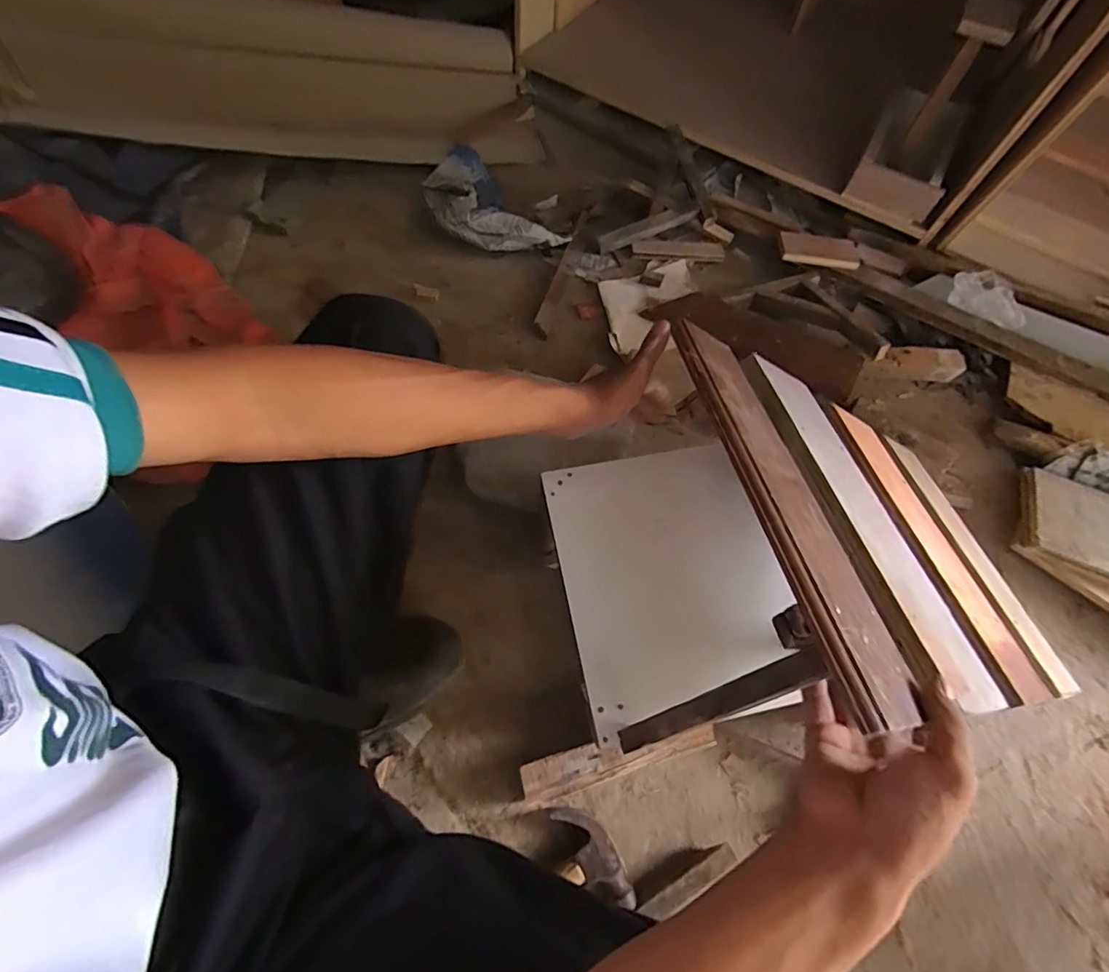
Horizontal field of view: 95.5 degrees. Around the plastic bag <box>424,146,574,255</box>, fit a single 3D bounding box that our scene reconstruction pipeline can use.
[{"bbox_3d":[-0.139,-0.534,0.972,0.178,0.057,0.311,-32,72,-15],"label":"plastic bag"}]

